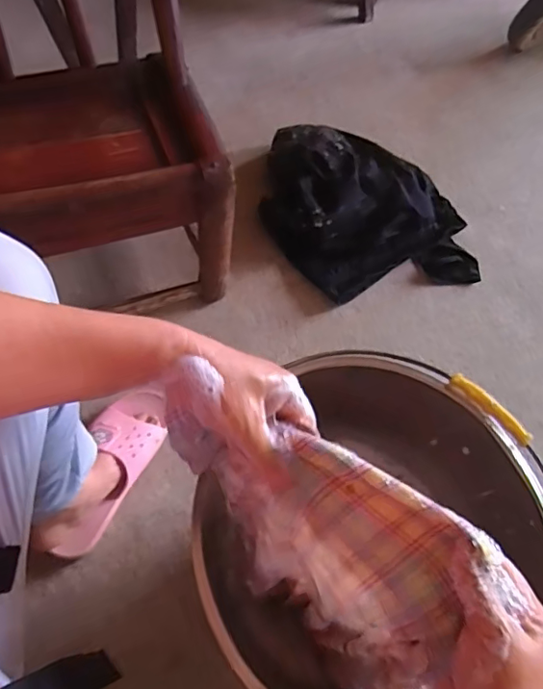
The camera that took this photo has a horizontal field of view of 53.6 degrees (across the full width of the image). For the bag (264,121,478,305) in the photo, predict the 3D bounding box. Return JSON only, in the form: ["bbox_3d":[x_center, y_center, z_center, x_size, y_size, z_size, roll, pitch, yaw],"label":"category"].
[{"bbox_3d":[0.166,-0.263,0.998,0.357,0.109,0.359,-12,62,-10],"label":"bag"}]

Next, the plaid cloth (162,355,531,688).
[{"bbox_3d":[0.027,0.139,0.405,0.253,0.219,0.098,39,65,17],"label":"plaid cloth"}]

